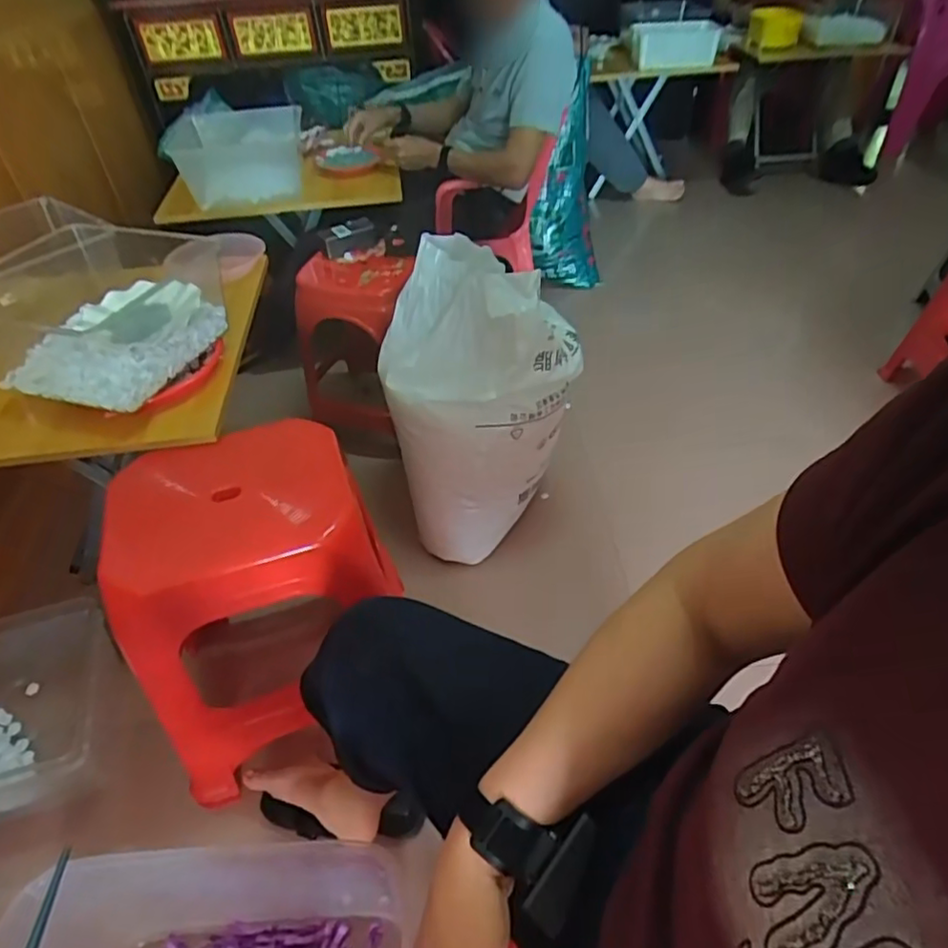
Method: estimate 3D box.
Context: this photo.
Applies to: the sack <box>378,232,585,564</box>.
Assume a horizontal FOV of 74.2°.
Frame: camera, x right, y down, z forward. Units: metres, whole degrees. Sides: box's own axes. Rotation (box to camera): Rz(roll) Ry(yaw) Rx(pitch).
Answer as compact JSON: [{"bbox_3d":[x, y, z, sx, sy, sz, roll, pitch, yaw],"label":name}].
[{"bbox_3d":[0.013,-0.140,1.241,0.337,0.580,0.277,-26,49,-22],"label":"sack"}]

